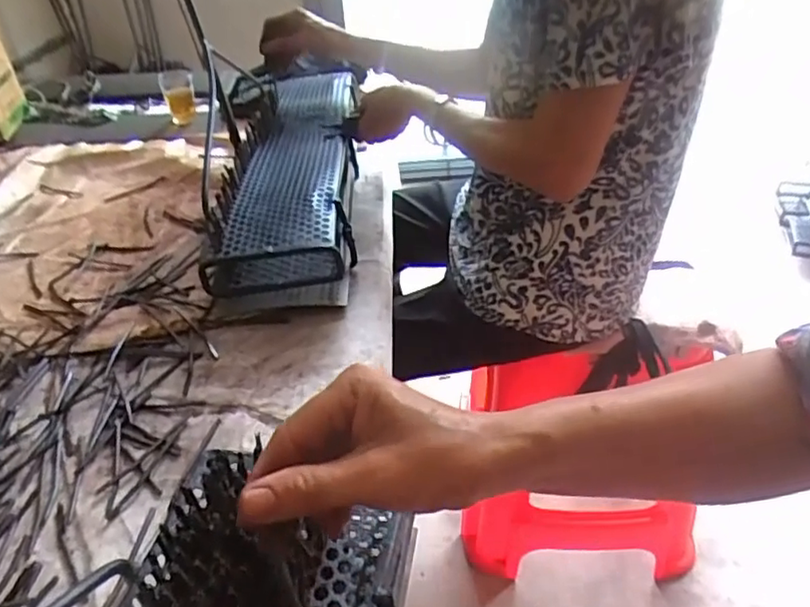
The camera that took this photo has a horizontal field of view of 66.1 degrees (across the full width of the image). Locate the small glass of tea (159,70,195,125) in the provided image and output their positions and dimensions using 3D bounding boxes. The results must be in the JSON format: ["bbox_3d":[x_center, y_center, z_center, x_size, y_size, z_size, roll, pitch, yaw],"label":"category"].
[{"bbox_3d":[-0.422,-0.386,1.169,0.054,0.102,0.057,-18,38,-18],"label":"small glass of tea"}]

